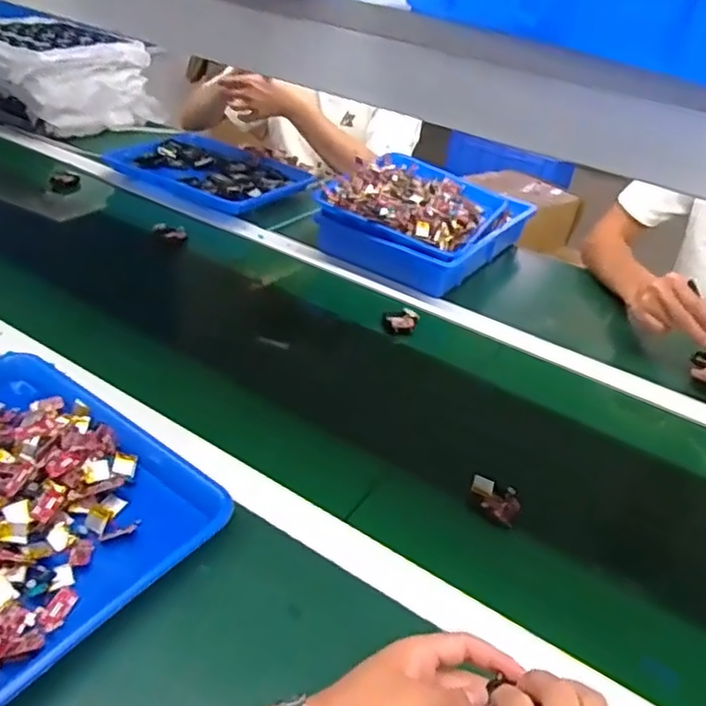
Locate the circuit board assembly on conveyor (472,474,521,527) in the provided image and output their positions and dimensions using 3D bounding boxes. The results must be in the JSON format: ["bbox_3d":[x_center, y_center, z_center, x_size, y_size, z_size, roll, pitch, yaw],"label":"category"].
[{"bbox_3d":[0.137,0.142,0.630,0.048,0.015,0.037,21,36,19],"label":"circuit board assembly on conveyor"}]

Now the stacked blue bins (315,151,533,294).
[{"bbox_3d":[0.117,-0.222,1.044,0.245,0.088,0.312,24,38,23],"label":"stacked blue bins"}]

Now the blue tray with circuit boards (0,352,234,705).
[{"bbox_3d":[-0.292,0.116,0.545,0.327,0.034,0.255,29,40,29],"label":"blue tray with circuit boards"}]

